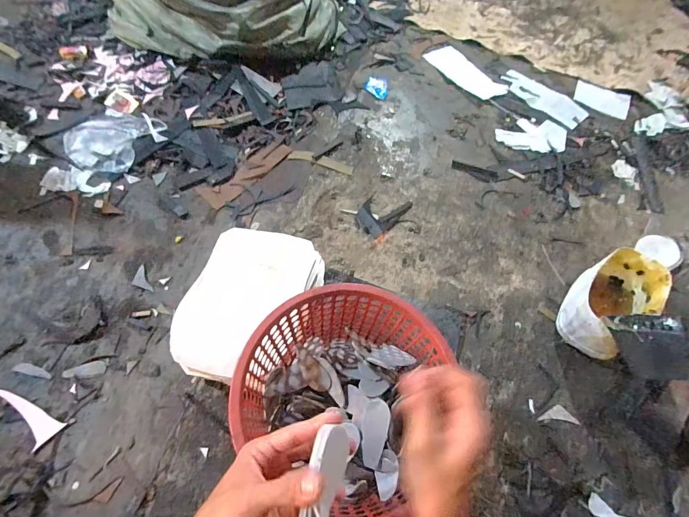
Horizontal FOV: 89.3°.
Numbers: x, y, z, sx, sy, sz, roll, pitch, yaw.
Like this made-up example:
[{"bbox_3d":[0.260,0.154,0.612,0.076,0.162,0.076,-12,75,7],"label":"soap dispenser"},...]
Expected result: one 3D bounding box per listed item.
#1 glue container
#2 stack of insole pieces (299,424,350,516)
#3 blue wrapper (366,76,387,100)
[{"bbox_3d":[0.516,0.086,0.690,0.206,0.131,0.117,-38,70,-20],"label":"glue container"},{"bbox_3d":[-0.016,0.174,0.280,0.018,0.031,0.070,-20,39,34],"label":"stack of insole pieces"},{"bbox_3d":[0.098,-0.523,1.066,0.066,0.007,0.084,10,62,2],"label":"blue wrapper"}]

